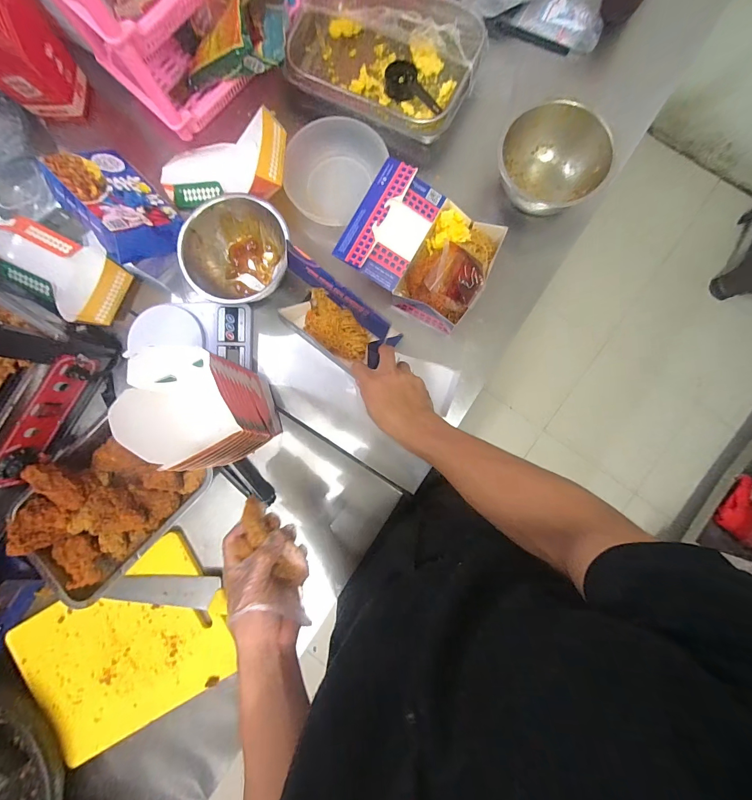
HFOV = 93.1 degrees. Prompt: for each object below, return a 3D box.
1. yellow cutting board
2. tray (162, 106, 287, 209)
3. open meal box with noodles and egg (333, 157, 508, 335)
[{"bbox_3d":[-0.408,0.406,0.583,0.338,0.013,0.235,-32,86,0],"label":"yellow cutting board"},{"bbox_3d":[-0.254,-0.387,0.588,0.232,0.057,0.125,7,87,23],"label":"tray"},{"bbox_3d":[0.074,-0.236,0.562,0.215,0.073,0.174,32,88,4],"label":"open meal box with noodles and egg"}]

